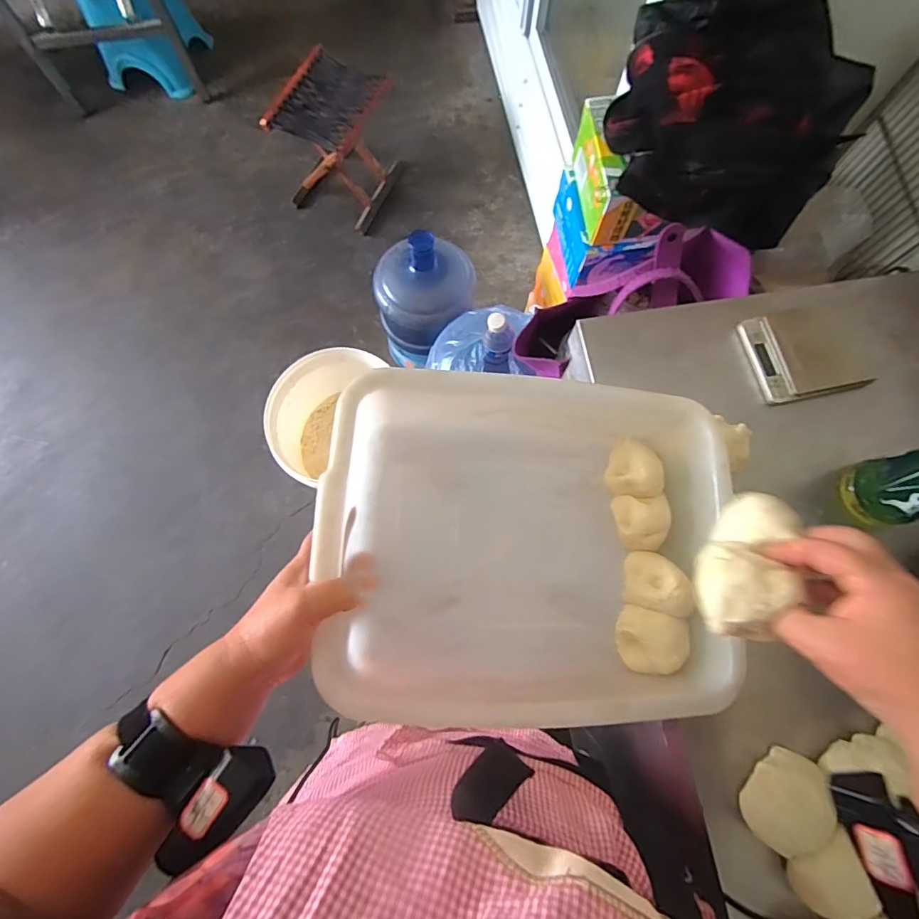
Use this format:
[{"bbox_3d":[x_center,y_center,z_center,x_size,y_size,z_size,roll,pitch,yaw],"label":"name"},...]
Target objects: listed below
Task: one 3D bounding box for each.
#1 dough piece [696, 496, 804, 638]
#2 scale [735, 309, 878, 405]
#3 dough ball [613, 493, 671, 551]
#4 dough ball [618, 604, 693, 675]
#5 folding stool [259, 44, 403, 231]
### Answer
[{"bbox_3d":[0.198,0.071,0.327,0.055,0.035,0.102,26,66,6],"label":"dough piece"},{"bbox_3d":[0.396,-0.125,0.544,0.128,0.019,0.108,-11,76,-3],"label":"scale"},{"bbox_3d":[0.178,0.062,0.464,0.053,0.056,0.052,0,76,0],"label":"dough ball"},{"bbox_3d":[0.175,0.167,0.435,0.053,0.055,0.054,0,76,0],"label":"dough ball"},{"bbox_3d":[-0.356,-0.930,1.413,0.271,0.291,0.303,23,77,5],"label":"folding stool"}]

